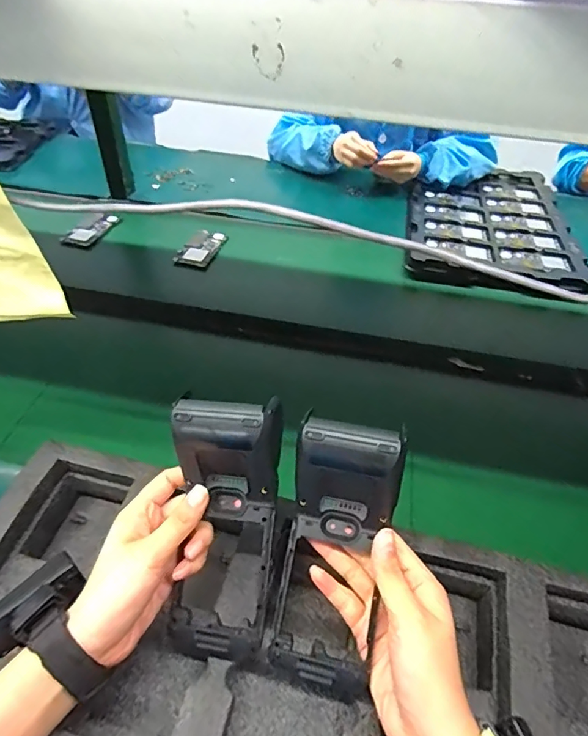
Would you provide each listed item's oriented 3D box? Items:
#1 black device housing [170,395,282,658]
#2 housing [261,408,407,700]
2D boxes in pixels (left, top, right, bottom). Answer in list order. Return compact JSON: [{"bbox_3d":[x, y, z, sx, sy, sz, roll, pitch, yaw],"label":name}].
[{"bbox_3d":[-0.053,0.112,0.353,0.079,0.185,0.046,5,4,2],"label":"black device housing"},{"bbox_3d":[0.029,0.127,0.342,0.076,0.179,0.035,15,2,11],"label":"housing"}]

